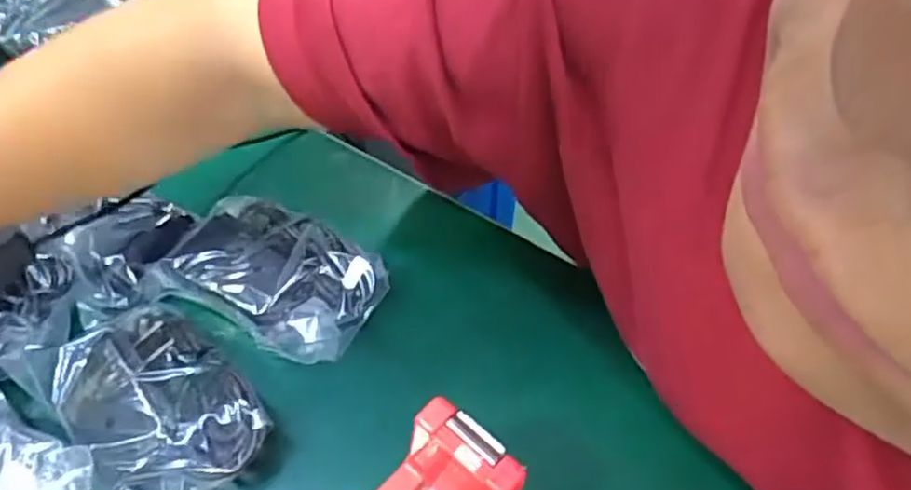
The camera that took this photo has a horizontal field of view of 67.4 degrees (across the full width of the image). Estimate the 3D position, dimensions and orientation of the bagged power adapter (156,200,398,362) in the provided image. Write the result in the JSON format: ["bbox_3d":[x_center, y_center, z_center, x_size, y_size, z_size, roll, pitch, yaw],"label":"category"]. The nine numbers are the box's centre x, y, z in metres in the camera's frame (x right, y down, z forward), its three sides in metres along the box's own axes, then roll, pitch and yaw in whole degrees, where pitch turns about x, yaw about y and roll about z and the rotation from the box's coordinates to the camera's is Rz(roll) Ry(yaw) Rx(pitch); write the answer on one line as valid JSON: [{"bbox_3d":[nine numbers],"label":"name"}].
[{"bbox_3d":[-0.098,0.019,0.381,0.111,0.043,0.072,27,61,17],"label":"bagged power adapter"}]

